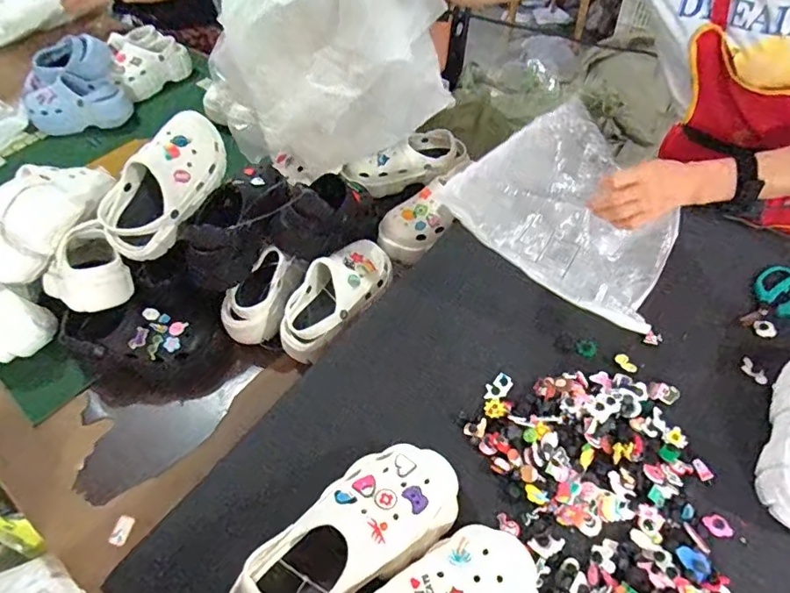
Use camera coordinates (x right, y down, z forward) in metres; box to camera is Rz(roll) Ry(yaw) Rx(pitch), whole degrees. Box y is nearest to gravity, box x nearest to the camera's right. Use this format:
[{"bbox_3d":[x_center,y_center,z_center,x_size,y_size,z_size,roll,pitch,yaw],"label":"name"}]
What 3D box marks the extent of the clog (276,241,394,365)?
[{"bbox_3d":[-0.097,-0.006,0.867,0.104,0.073,0.248,26,59,22],"label":"clog"}]

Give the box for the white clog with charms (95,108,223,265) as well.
[{"bbox_3d":[-0.363,-0.175,0.822,0.082,0.114,0.244,30,85,27],"label":"white clog with charms"}]

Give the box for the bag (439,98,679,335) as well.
[{"bbox_3d":[0.250,-0.134,0.724,0.302,0.078,0.276,35,76,0],"label":"bag"}]

